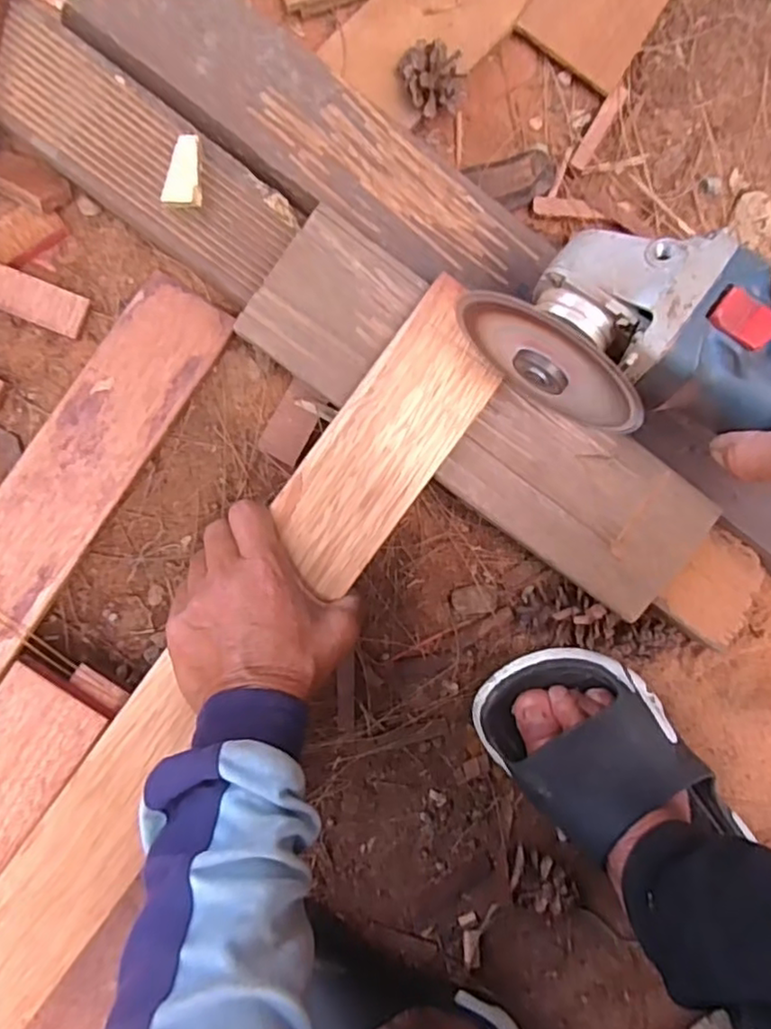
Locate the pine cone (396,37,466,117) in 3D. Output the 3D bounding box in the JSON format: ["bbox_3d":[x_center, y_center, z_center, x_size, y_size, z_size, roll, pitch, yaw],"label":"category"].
[{"bbox_3d":[0.030,-0.278,0.406,0.043,0.033,0.032,19,90,-3],"label":"pine cone"}]

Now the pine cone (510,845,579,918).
[{"bbox_3d":[0.111,0.257,0.447,0.046,0.025,0.037,17,90,-3],"label":"pine cone"}]

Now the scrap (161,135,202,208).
[{"bbox_3d":[-0.121,-0.203,0.376,0.022,0.010,0.038,3,91,-3],"label":"scrap"}]

